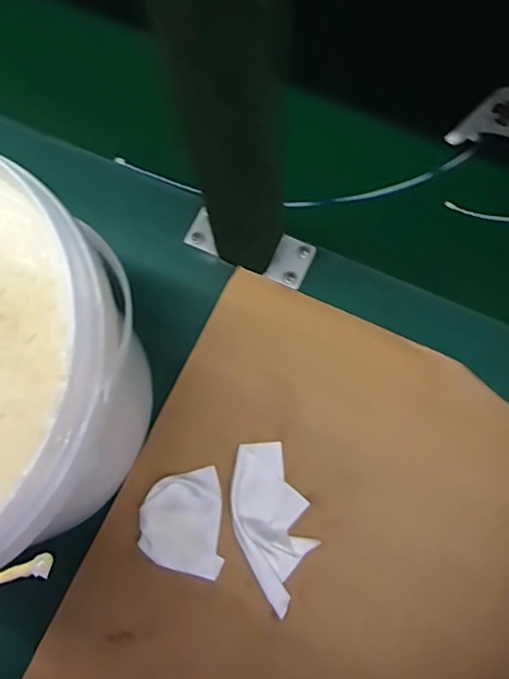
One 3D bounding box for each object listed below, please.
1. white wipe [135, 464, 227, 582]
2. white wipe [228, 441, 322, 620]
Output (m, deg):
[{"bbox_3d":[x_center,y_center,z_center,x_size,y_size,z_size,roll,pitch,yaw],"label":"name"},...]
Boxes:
[{"bbox_3d":[-0.051,0.129,0.376,0.054,0.007,0.069,-5,75,1],"label":"white wipe"},{"bbox_3d":[0.012,0.125,0.372,0.051,0.011,0.105,-25,75,-5],"label":"white wipe"}]

